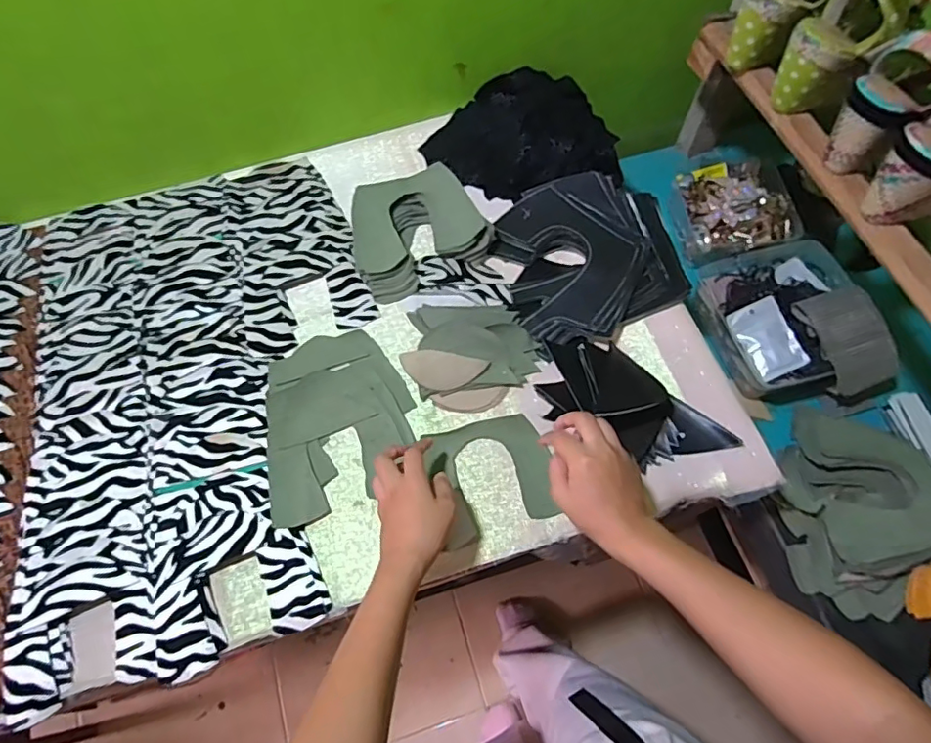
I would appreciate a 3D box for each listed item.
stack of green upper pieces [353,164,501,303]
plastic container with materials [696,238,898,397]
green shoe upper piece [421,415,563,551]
[{"bbox_3d":[-0.071,-0.184,0.696,0.160,0.043,0.154,-29,68,-12],"label":"stack of green upper pieces"},{"bbox_3d":[0.435,-0.073,0.733,0.189,0.073,0.229,-11,66,-5],"label":"plastic container with materials"},{"bbox_3d":[0.029,0.108,0.590,0.119,0.014,0.121,-16,66,-7],"label":"green shoe upper piece"}]

